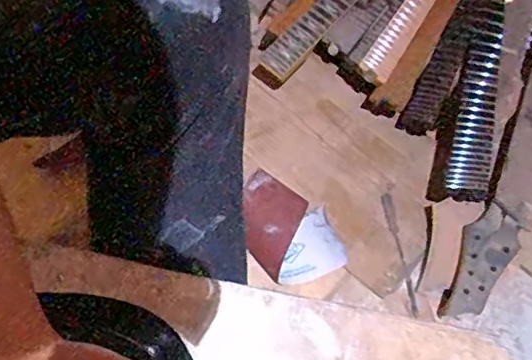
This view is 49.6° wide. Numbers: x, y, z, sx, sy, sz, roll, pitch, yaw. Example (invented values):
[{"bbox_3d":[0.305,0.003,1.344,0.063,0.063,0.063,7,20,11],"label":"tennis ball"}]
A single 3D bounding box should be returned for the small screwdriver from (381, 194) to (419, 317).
[{"bbox_3d":[0.223,0.117,0.944,0.017,0.017,0.206,-6,59,-9],"label":"small screwdriver"}]

